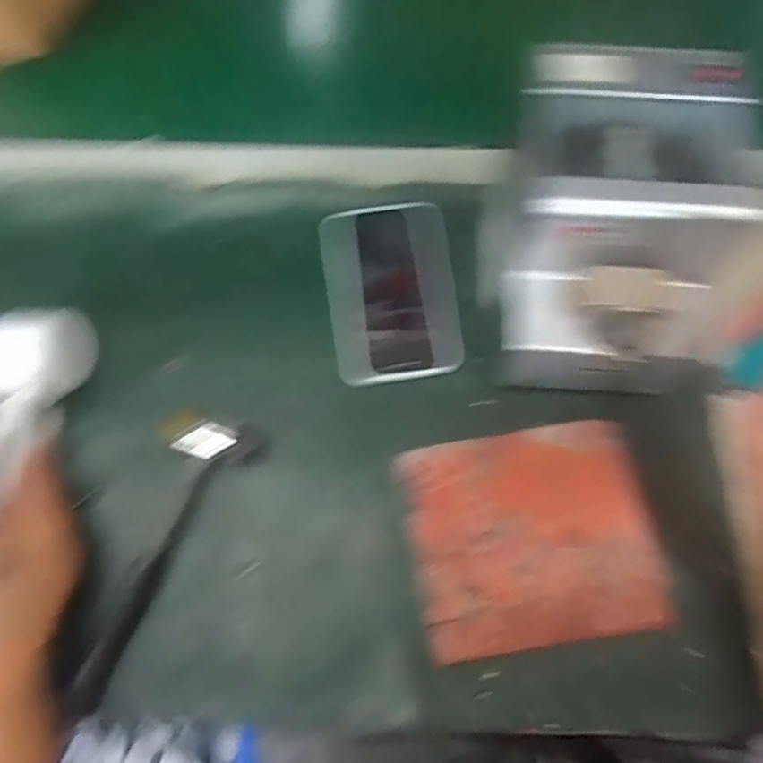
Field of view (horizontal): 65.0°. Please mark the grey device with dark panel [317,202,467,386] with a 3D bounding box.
[{"bbox_3d":[0.008,-0.071,0.465,0.100,0.024,0.142,-9,70,-4],"label":"grey device with dark panel"}]

